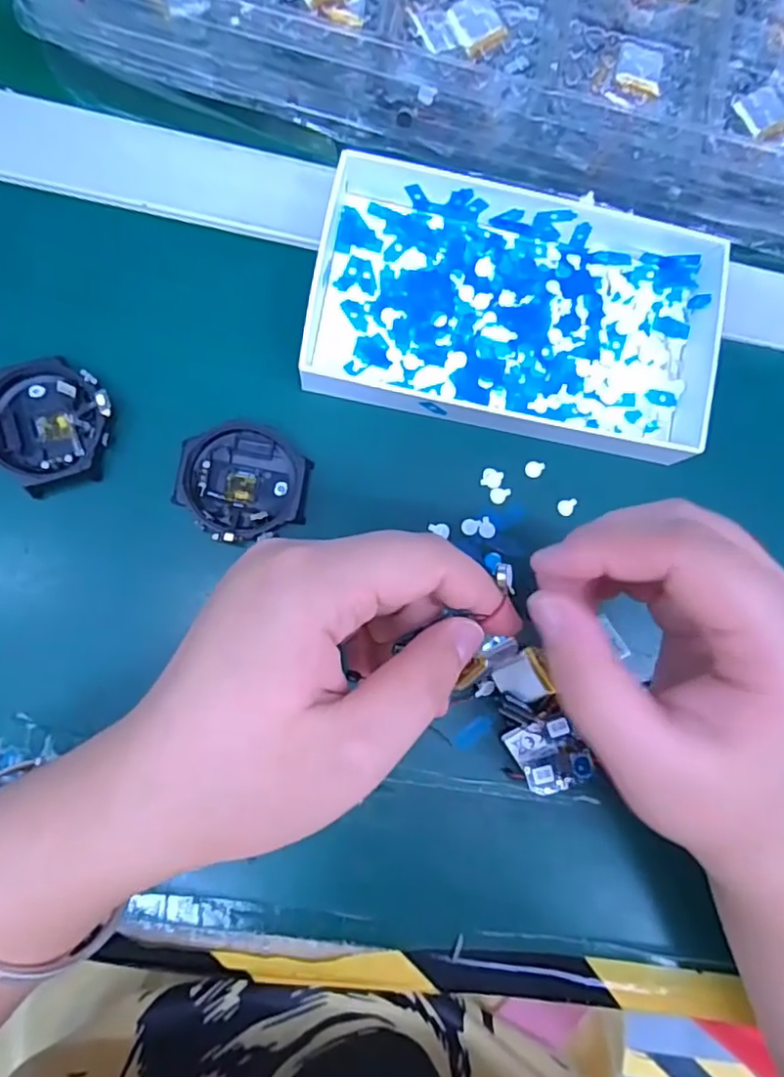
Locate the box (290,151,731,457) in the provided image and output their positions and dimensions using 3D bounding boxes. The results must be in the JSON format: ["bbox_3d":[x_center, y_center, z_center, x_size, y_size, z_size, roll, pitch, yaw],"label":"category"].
[{"bbox_3d":[0.056,-0.103,0.275,0.179,0.026,0.107,9,83,-5],"label":"box"}]

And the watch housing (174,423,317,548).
[{"bbox_3d":[-0.062,-0.023,0.263,0.052,0.012,0.050,8,83,-5],"label":"watch housing"}]

